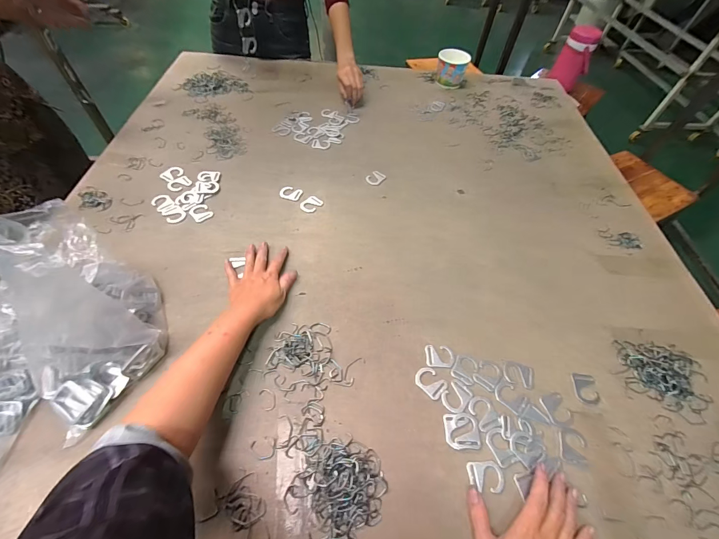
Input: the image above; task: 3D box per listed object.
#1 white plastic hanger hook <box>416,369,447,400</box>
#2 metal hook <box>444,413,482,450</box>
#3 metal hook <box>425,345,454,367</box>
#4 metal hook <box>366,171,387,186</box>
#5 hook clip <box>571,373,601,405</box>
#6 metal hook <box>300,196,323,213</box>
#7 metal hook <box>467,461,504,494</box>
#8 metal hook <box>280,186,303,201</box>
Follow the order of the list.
[{"bbox_3d":[0.103,0.163,0.462,0.044,0.004,0.034,40,61,22],"label":"white plastic hanger hook"},{"bbox_3d":[0.137,0.216,0.427,0.044,0.004,0.043,3,54,-2],"label":"metal hook"},{"bbox_3d":[0.123,0.132,0.486,0.044,0.004,0.034,2,54,-2],"label":"metal hook"},{"bbox_3d":[0.036,-0.206,0.718,0.036,0.004,0.044,31,58,17],"label":"metal hook"},{"bbox_3d":[0.334,0.175,0.469,0.037,0.004,0.043,9,54,2],"label":"hook clip"},{"bbox_3d":[-0.101,-0.136,0.660,0.034,0.004,0.046,34,59,19],"label":"metal hook"},{"bbox_3d":[0.159,0.260,0.400,0.045,0.004,0.033,2,54,-3],"label":"metal hook"},{"bbox_3d":[-0.146,-0.162,0.676,0.045,0.004,0.036,19,55,9],"label":"metal hook"}]

